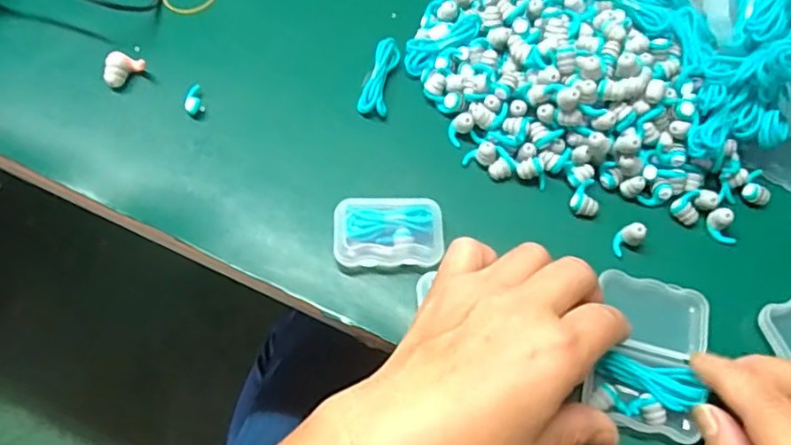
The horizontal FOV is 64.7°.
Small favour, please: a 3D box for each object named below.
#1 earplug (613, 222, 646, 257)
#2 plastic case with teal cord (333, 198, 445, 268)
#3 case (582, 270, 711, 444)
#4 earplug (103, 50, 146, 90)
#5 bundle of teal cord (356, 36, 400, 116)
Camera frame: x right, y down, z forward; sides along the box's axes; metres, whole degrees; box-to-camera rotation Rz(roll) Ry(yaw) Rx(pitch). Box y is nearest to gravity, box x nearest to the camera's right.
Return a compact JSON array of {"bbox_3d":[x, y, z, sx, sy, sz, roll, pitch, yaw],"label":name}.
[{"bbox_3d":[0.122,0.008,0.328,0.015,0.016,0.011,-29,69,-16],"label":"earplug"},{"bbox_3d":[-0.004,0.006,0.322,0.056,0.017,0.035,-1,64,-4],"label":"plastic case with teal cord"},{"bbox_3d":[0.123,0.063,0.302,0.053,0.018,0.073,18,64,5],"label":"case"},{"bbox_3d":[-0.155,-0.086,0.358,0.019,0.015,0.017,4,64,-2],"label":"earplug"},{"bbox_3d":[-0.009,-0.085,0.365,0.017,0.015,0.047,11,64,2],"label":"bundle of teal cord"}]

